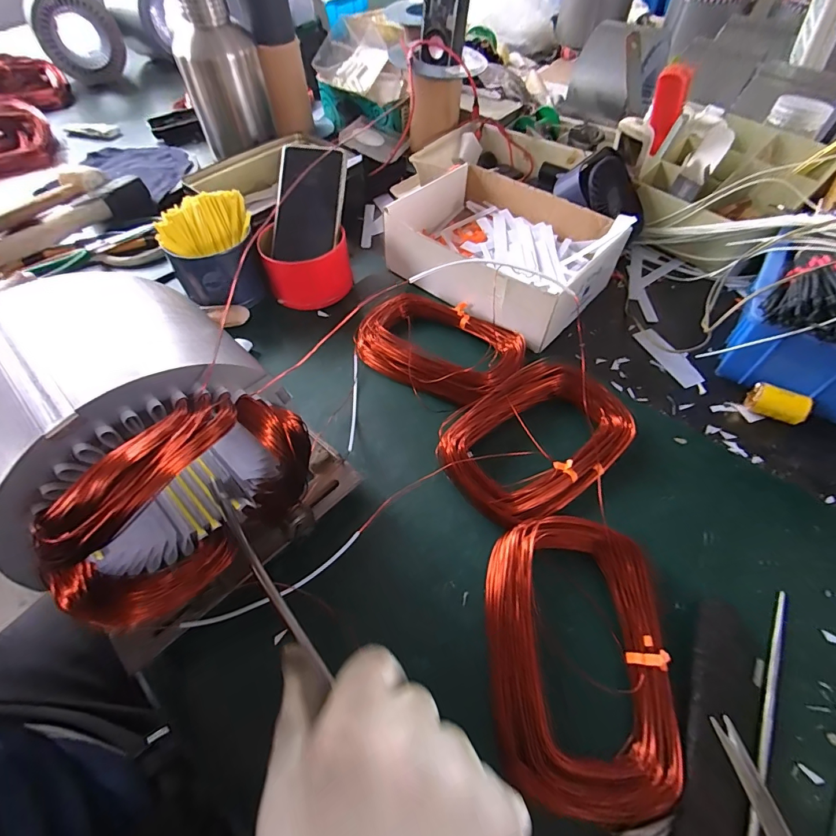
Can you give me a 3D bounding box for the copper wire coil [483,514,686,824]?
[{"bbox_3d":[0.110,0.157,0.284,0.119,0.024,0.175,3,56,3],"label":"copper wire coil"}]

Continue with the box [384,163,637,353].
[{"bbox_3d":[0.102,-0.214,0.520,0.249,0.071,0.197,33,63,21],"label":"box"}]

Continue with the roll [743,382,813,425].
[{"bbox_3d":[0.358,-0.014,0.414,0.048,0.027,0.031,27,61,18],"label":"roll"}]

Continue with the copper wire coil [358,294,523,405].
[{"bbox_3d":[0.025,-0.081,0.453,0.170,0.029,0.120,31,62,20],"label":"copper wire coil"}]

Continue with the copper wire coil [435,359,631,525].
[{"bbox_3d":[0.110,0.018,0.388,0.184,0.029,0.120,-31,61,-19],"label":"copper wire coil"}]

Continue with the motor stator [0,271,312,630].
[{"bbox_3d":[-0.163,0.015,0.248,0.139,0.146,0.139,35,63,22],"label":"motor stator"}]

